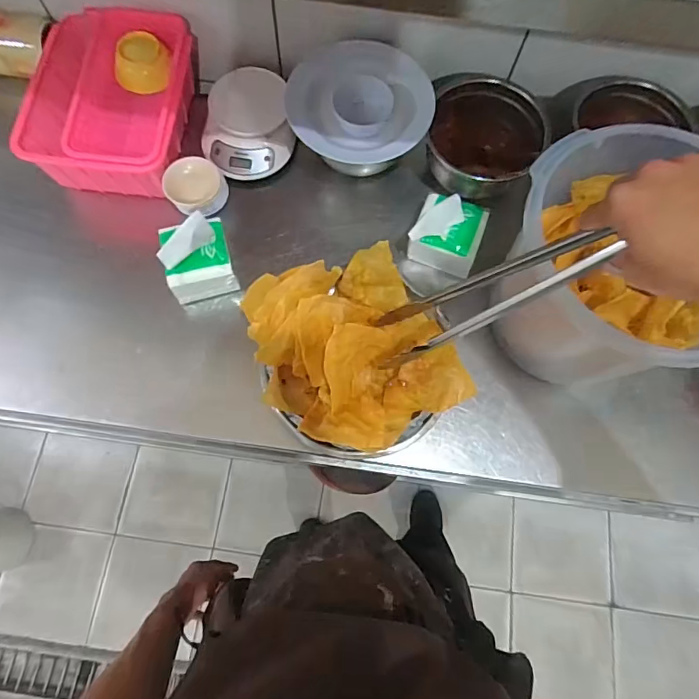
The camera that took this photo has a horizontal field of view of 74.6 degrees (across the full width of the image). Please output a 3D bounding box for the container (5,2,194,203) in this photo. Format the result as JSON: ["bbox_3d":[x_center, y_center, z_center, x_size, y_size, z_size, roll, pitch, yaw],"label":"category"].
[{"bbox_3d":[-0.377,-0.404,0.749,0.222,0.103,0.301,6,72,1],"label":"container"}]

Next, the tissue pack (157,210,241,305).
[{"bbox_3d":[-0.227,-0.137,0.682,0.092,0.097,0.095,-12,73,-5],"label":"tissue pack"}]

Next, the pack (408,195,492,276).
[{"bbox_3d":[0.153,-0.182,0.703,0.101,0.072,0.111,24,73,7],"label":"pack"}]

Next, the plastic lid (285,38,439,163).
[{"bbox_3d":[0.016,-0.390,0.709,0.215,0.021,0.209,0,76,-1],"label":"plastic lid"}]

